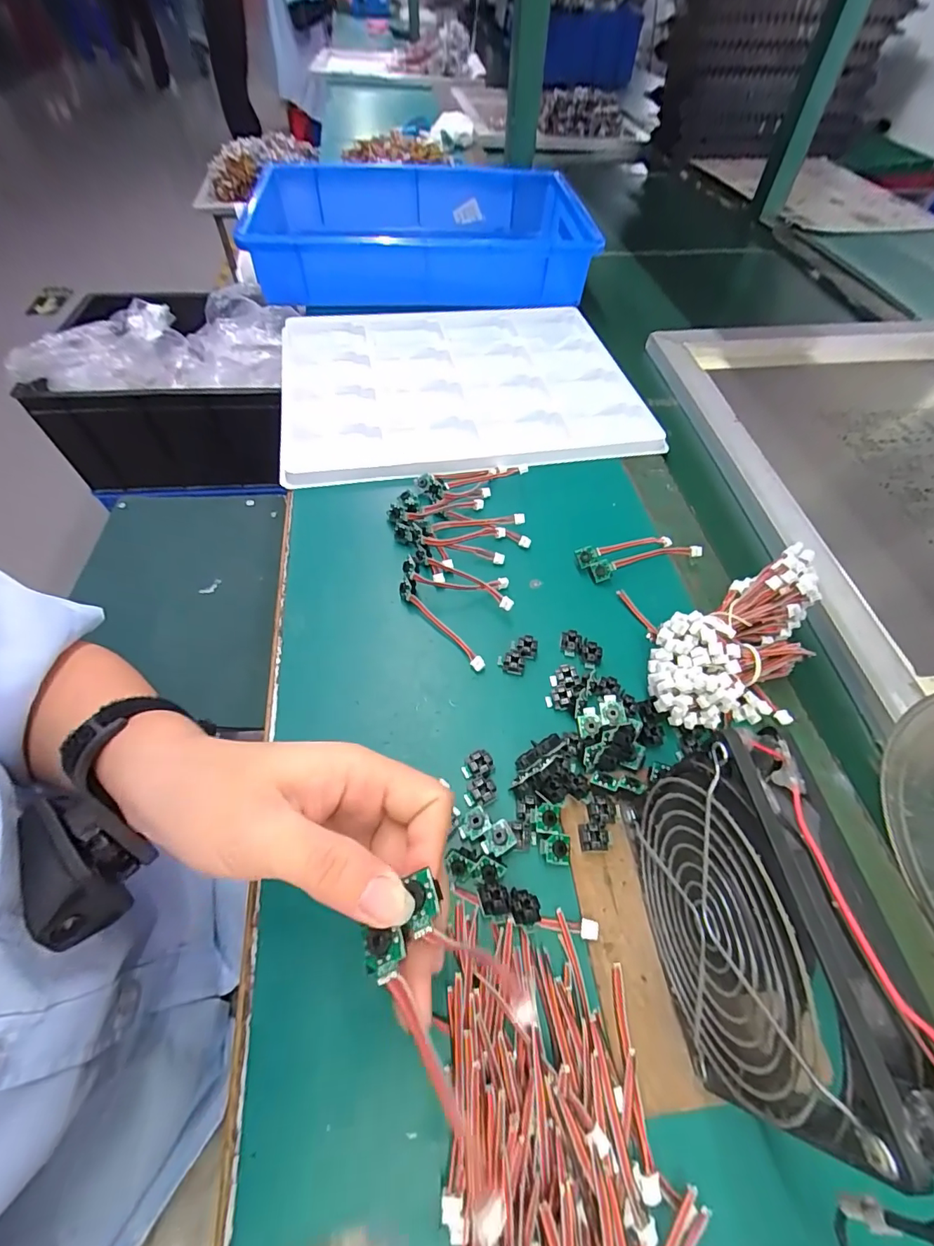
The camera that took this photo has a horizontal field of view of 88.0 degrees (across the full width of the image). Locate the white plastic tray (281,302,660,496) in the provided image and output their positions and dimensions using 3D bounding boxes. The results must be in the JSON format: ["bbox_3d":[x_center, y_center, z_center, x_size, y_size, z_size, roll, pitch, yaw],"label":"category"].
[{"bbox_3d":[-0.005,-0.261,0.523,0.370,0.016,0.285,-9,56,-10],"label":"white plastic tray"}]

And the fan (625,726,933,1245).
[{"bbox_3d":[0.106,0.123,0.193,0.030,0.126,0.127,-3,56,-4],"label":"fan"}]

